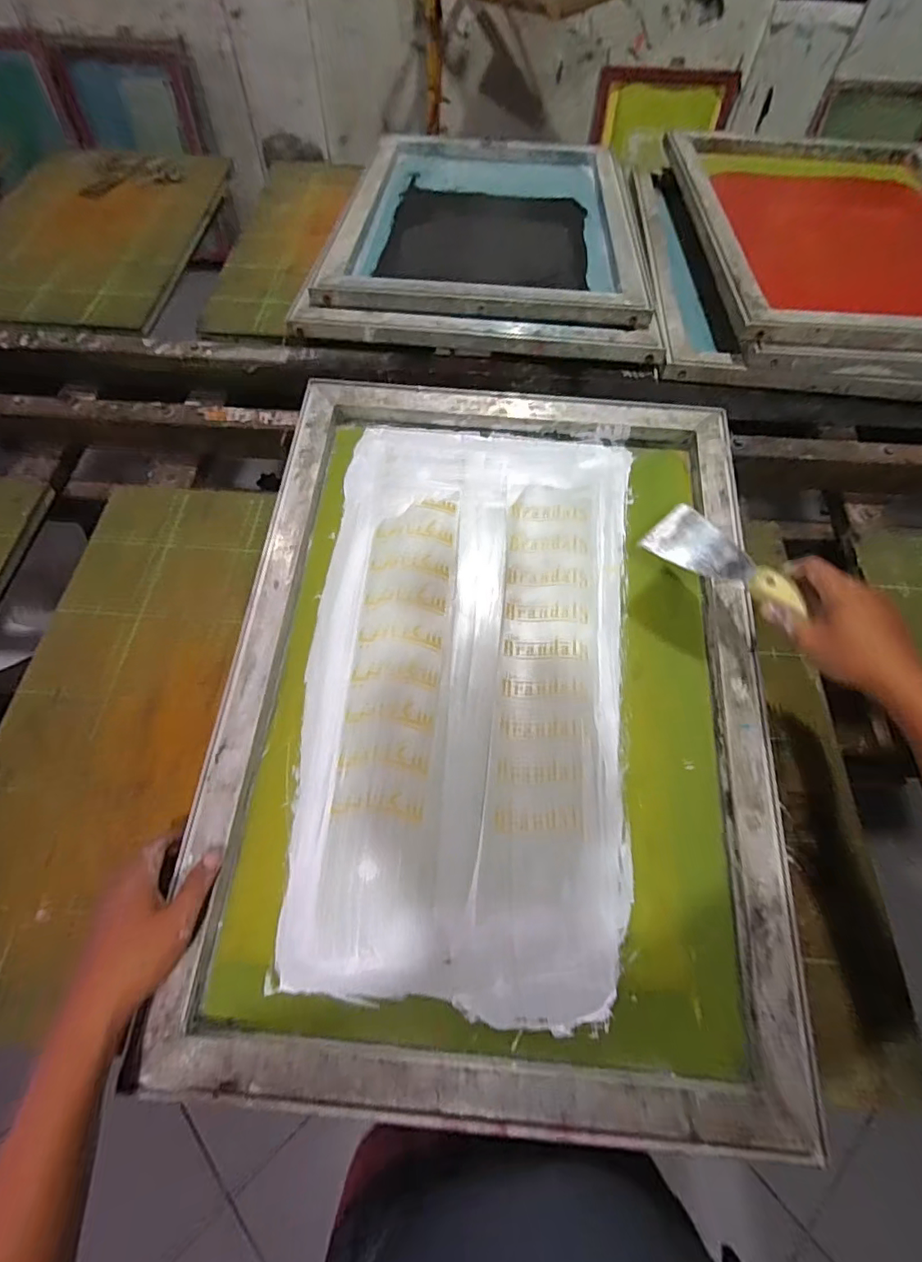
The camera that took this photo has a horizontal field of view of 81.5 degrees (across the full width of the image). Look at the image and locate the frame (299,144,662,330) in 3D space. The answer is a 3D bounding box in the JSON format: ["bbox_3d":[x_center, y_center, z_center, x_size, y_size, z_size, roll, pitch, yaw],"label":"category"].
[{"bbox_3d":[0.051,-0.731,0.932,0.479,0.049,0.709,5,56,0],"label":"frame"}]

